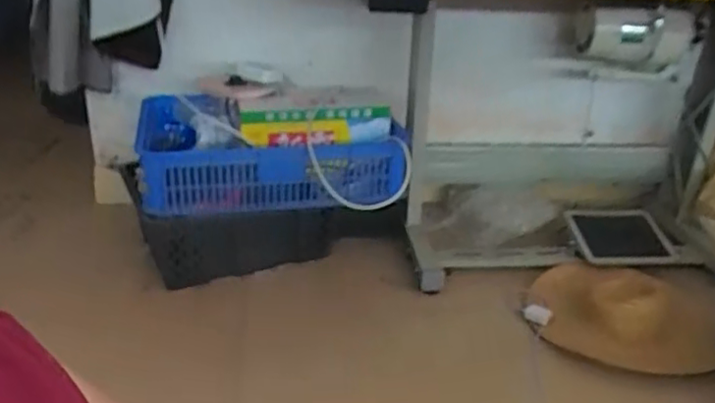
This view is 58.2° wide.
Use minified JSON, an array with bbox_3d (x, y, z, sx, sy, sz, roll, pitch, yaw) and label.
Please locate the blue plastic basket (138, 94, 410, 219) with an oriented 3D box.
[{"bbox_3d":[-0.191,-0.102,1.433,0.558,0.176,0.300,-5,27,-16],"label":"blue plastic basket"}]

